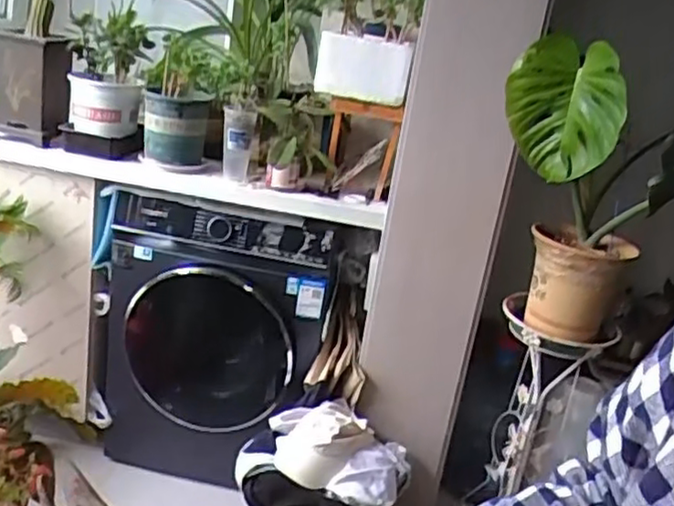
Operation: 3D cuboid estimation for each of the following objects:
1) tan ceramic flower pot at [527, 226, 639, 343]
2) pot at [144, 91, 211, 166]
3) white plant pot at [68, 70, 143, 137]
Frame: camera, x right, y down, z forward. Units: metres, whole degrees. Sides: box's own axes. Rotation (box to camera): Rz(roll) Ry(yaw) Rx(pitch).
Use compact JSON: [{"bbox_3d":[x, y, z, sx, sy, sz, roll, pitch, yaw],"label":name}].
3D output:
[{"bbox_3d":[0.553,0.062,1.648,0.212,0.207,0.228,6,22,-2],"label":"tan ceramic flower pot"},{"bbox_3d":[-0.406,-0.317,1.778,0.153,0.174,0.149,2,23,-12],"label":"pot"},{"bbox_3d":[-0.592,-0.375,1.793,0.162,0.146,0.126,-4,25,-25],"label":"white plant pot"}]

